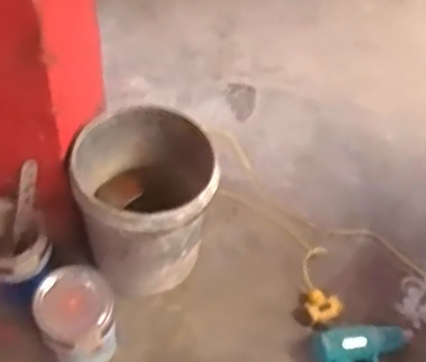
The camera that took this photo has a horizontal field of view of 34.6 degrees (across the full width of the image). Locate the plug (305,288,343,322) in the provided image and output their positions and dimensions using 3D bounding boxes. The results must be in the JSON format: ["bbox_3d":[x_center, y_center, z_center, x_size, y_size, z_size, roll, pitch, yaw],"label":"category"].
[{"bbox_3d":[0.260,0.297,1.620,0.084,0.034,0.079,1,56,-1],"label":"plug"}]

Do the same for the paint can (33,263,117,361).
[{"bbox_3d":[-0.286,0.301,1.477,0.157,0.225,0.160,1,56,-1],"label":"paint can"}]

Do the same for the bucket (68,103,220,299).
[{"bbox_3d":[-0.154,0.051,1.590,0.301,0.339,0.326,-17,59,-15],"label":"bucket"}]

